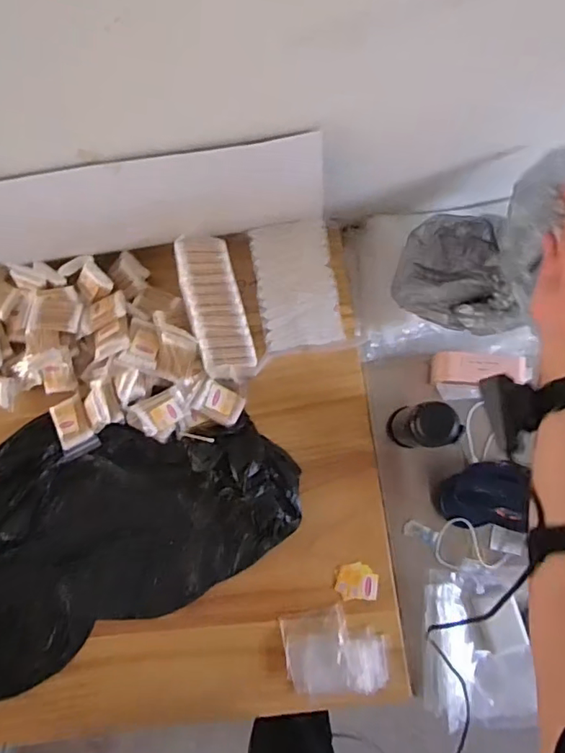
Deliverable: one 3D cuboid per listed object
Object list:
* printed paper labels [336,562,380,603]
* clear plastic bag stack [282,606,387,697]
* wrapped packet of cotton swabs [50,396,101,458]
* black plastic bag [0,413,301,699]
[{"bbox_3d":[0.116,0.319,0.844,0.064,0.007,0.053,-4,83,4],"label":"printed paper labels"},{"bbox_3d":[0.081,0.419,0.827,0.153,0.015,0.117,-11,76,8],"label":"clear plastic bag stack"},{"bbox_3d":[-0.337,0.080,0.878,0.062,0.015,0.088,-19,82,2],"label":"wrapped packet of cotton swabs"},{"bbox_3d":[-0.339,0.250,0.855,0.722,0.071,0.358,-27,82,1],"label":"black plastic bag"}]

